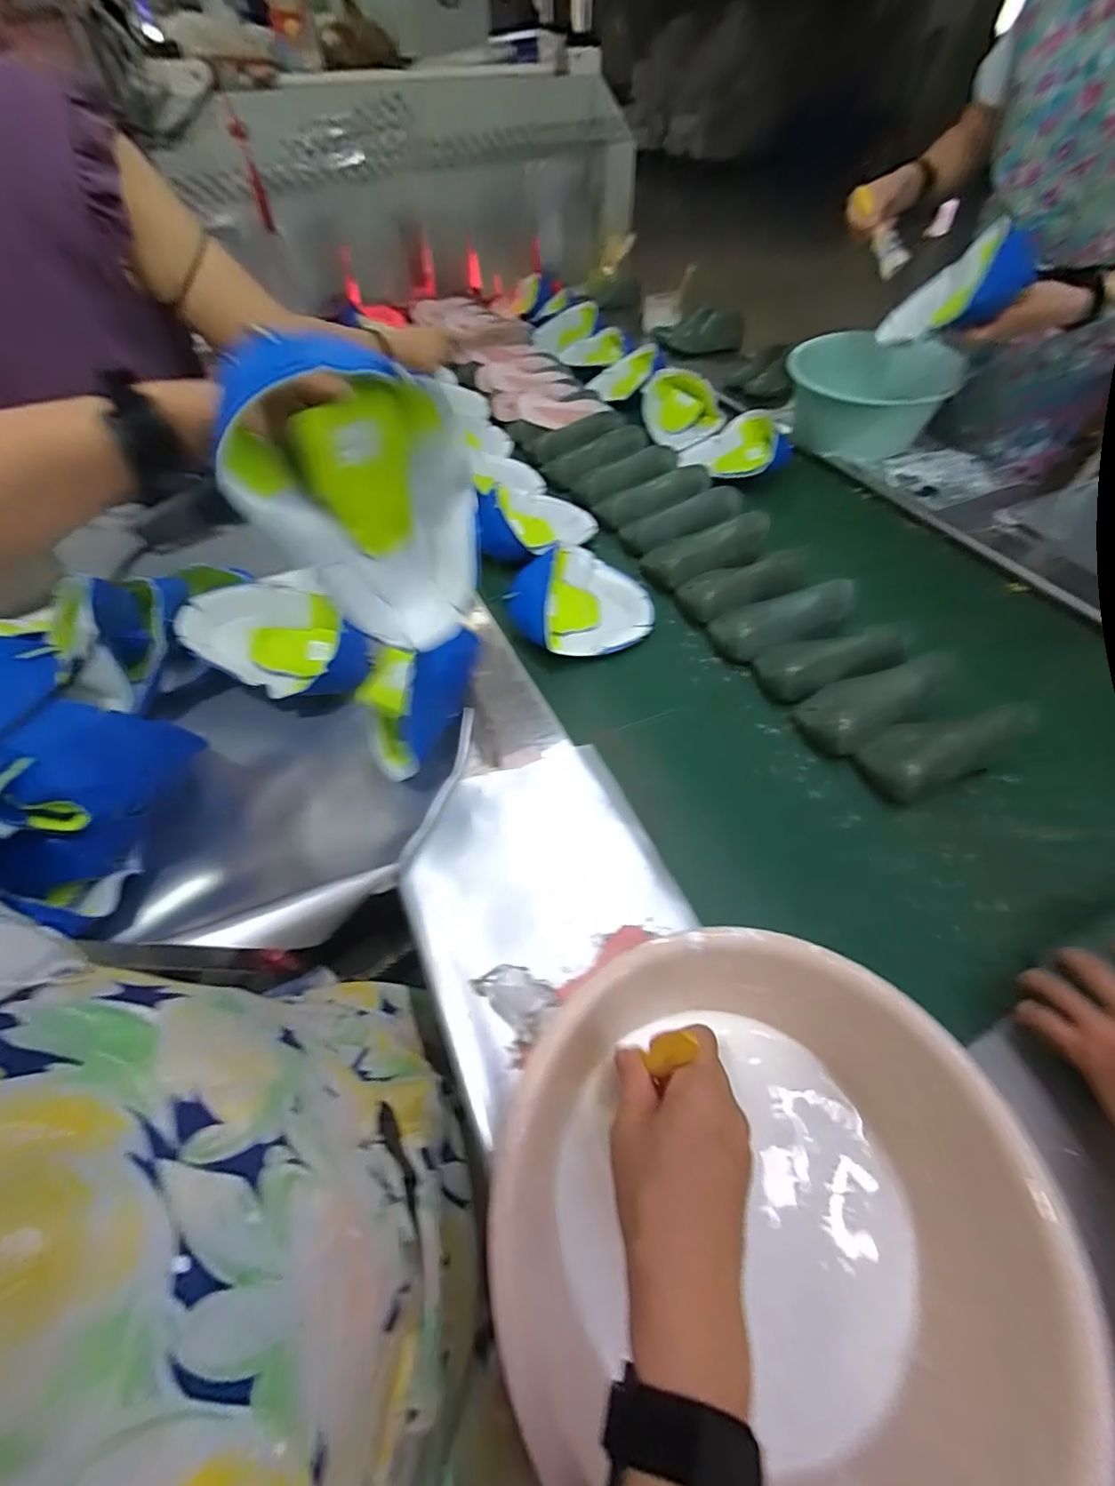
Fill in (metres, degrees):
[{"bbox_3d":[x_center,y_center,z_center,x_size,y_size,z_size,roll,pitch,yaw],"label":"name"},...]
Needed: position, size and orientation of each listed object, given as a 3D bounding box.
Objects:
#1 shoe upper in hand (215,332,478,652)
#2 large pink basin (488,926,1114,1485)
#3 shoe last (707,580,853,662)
[{"bbox_3d":[-0.137,-0.172,0.391,0.153,0.183,0.096,-11,54,-9],"label":"shoe upper in hand"},{"bbox_3d":[0.116,0.281,0.344,0.285,0.152,0.290,0,53,-1],"label":"large pink basin"},{"bbox_3d":[0.325,-0.186,0.789,0.200,0.077,0.091,-21,56,-16],"label":"shoe last"}]

